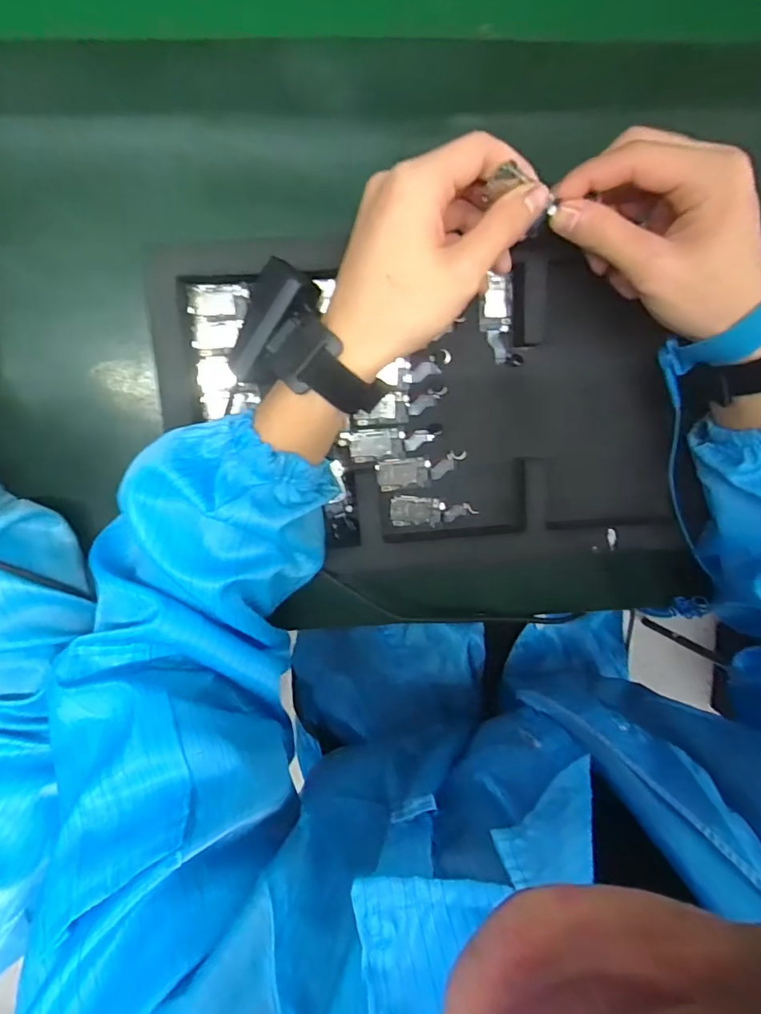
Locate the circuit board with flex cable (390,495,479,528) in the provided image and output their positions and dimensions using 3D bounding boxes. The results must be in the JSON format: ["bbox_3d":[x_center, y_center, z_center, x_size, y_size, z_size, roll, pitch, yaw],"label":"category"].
[{"bbox_3d":[0.039,0.004,0.376,0.061,0.007,0.022,2,98,-4],"label":"circuit board with flex cable"}]

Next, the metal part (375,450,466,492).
[{"bbox_3d":[0.029,-0.026,0.369,0.063,0.006,0.022,-8,98,-2],"label":"metal part"}]

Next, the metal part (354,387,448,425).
[{"bbox_3d":[0.014,-0.069,0.357,0.063,0.005,0.021,-5,98,-3],"label":"metal part"}]

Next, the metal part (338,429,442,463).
[{"bbox_3d":[0.006,-0.044,0.365,0.067,0.006,0.021,-5,98,-3],"label":"metal part"}]

